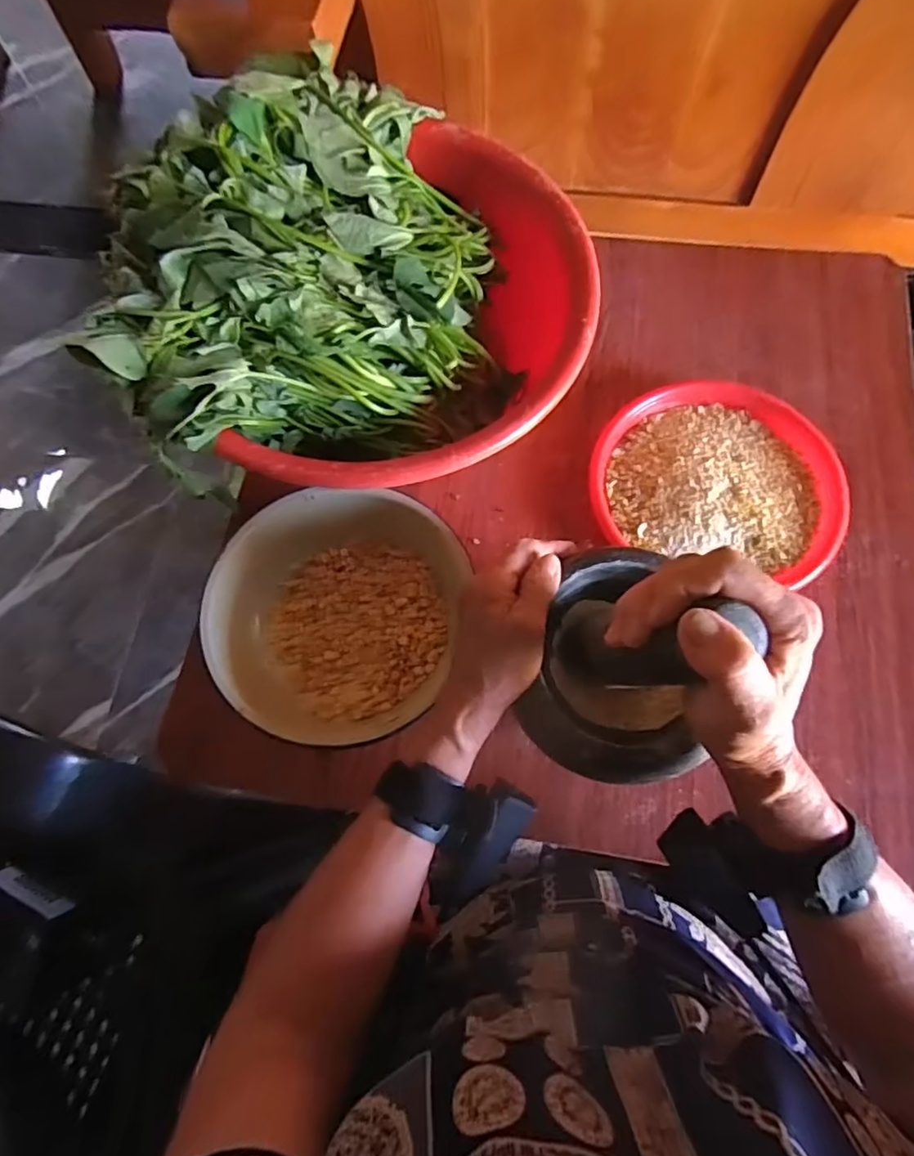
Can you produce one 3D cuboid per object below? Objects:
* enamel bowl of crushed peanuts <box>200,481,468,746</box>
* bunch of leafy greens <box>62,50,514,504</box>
[{"bbox_3d":[-0.088,0.024,0.443,0.169,0.060,0.184,-1,70,2],"label":"enamel bowl of crushed peanuts"},{"bbox_3d":[-0.109,-0.236,0.472,0.274,0.129,0.299,-13,70,-2],"label":"bunch of leafy greens"}]

